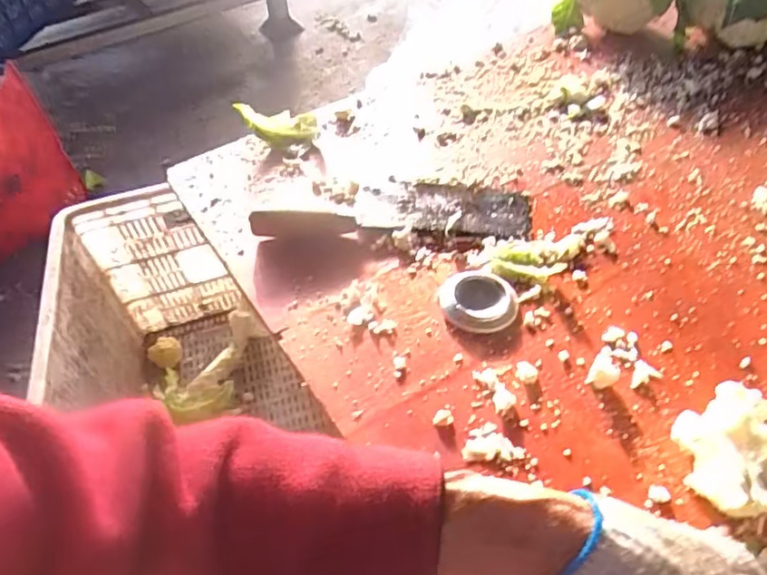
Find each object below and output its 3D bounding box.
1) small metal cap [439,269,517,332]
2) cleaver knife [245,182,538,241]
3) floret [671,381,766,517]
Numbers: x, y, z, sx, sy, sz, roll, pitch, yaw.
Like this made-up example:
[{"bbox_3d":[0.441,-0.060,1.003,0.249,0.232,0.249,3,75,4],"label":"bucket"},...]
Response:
[{"bbox_3d":[0.078,0.009,0.493,0.060,0.011,0.064,-3,47,3],"label":"small metal cap"},{"bbox_3d":[0.009,-0.078,0.589,0.262,0.015,0.080,2,47,8],"label":"cleaver knife"},{"bbox_3d":[0.225,0.102,0.375,0.081,0.039,0.073,-25,49,-17],"label":"floret"}]

